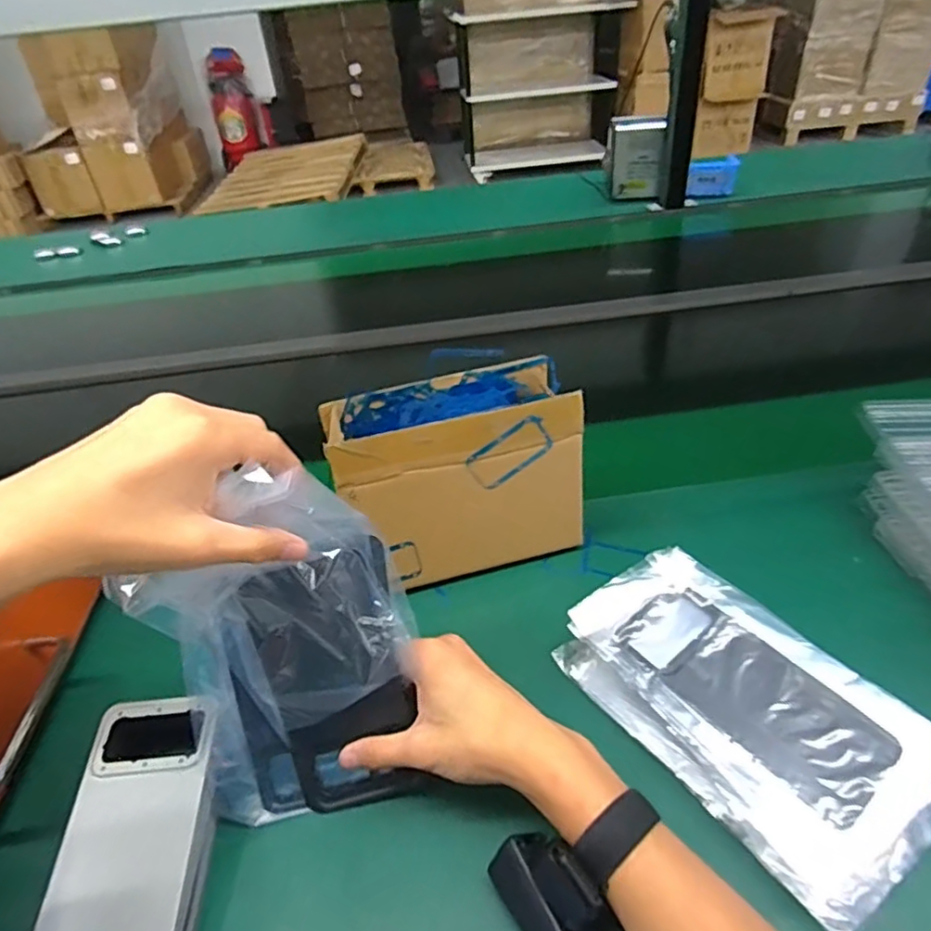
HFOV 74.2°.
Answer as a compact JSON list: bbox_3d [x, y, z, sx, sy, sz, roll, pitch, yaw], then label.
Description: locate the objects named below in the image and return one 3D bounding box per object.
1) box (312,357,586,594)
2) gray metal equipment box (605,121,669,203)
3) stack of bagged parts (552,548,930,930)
[{"bbox_3d":[-0.007,0.006,0.504,0.186,0.156,0.086,-13,38,-9],"label":"box"},{"bbox_3d":[0.360,-0.651,1.308,0.114,0.141,0.081,6,39,14],"label":"gray metal equipment box"},{"bbox_3d":[0.174,0.146,0.386,0.123,0.040,0.212,-26,42,-24],"label":"stack of bagged parts"}]

